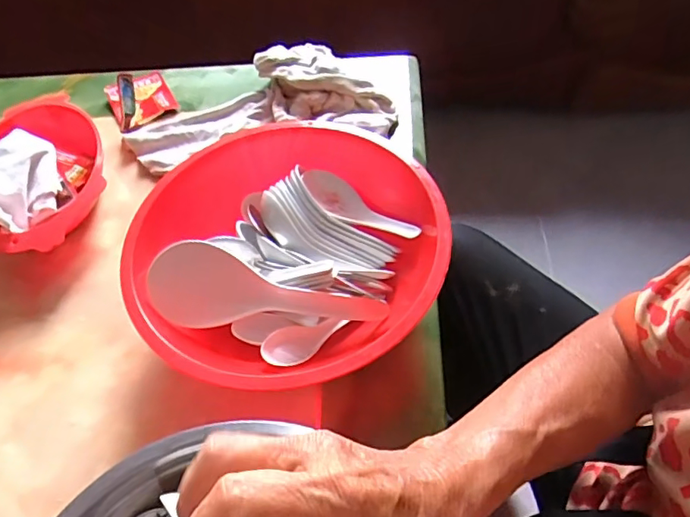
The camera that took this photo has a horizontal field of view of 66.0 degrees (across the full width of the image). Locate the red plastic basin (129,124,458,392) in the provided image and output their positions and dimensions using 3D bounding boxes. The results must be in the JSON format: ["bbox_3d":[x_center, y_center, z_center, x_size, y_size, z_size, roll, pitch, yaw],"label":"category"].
[{"bbox_3d":[-0.039,-0.001,0.443,0.231,0.096,0.244,-2,56,3],"label":"red plastic basin"}]

